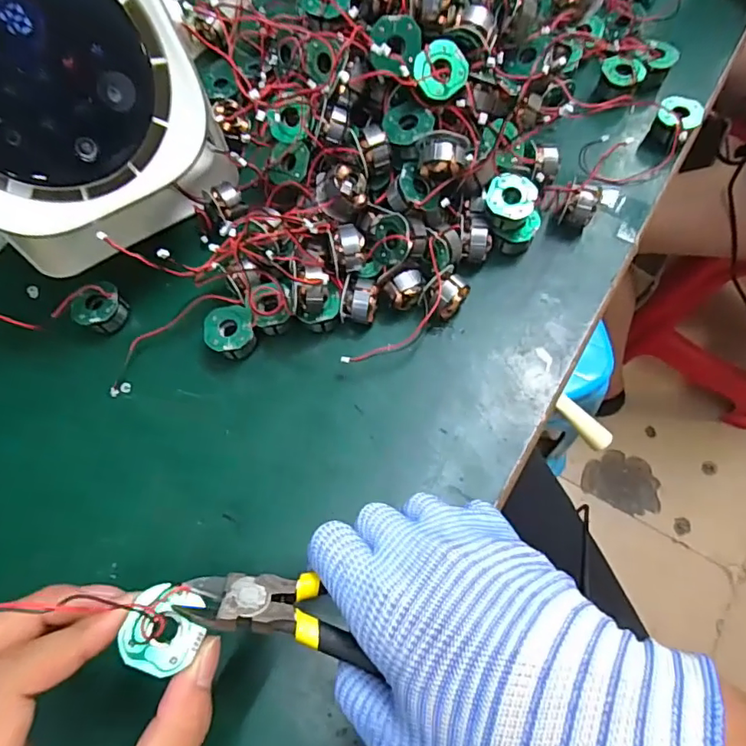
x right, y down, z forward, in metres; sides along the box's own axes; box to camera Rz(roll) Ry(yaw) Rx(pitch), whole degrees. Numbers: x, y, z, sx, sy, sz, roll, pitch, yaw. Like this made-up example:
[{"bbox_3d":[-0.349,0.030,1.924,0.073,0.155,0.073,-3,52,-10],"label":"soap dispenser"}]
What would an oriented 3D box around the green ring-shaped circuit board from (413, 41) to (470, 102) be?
[{"bbox_3d":[0.042,-0.183,0.316,0.030,0.006,0.035,38,96,-9],"label":"green ring-shaped circuit board"}]

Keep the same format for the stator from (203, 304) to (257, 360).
[{"bbox_3d":[-0.093,-0.027,0.345,0.030,0.023,0.032,-1,69,1],"label":"stator"}]

